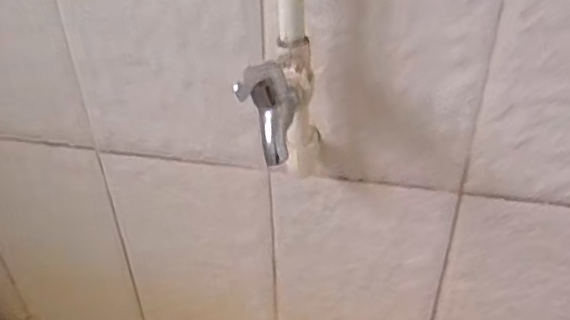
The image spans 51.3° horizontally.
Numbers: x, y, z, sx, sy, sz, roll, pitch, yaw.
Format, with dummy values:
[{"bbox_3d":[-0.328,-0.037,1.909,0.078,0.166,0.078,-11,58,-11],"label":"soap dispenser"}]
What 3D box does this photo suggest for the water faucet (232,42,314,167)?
[{"bbox_3d":[-0.004,-0.054,0.456,0.036,0.061,0.100,10,41,13],"label":"water faucet"}]

